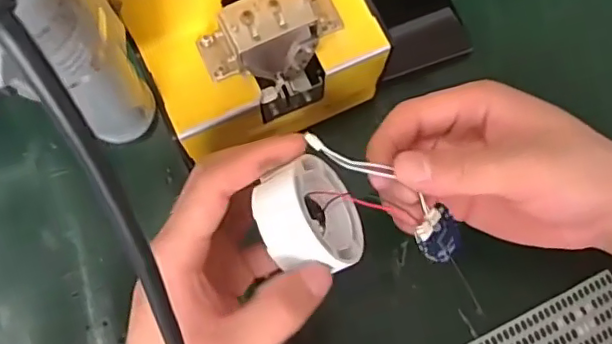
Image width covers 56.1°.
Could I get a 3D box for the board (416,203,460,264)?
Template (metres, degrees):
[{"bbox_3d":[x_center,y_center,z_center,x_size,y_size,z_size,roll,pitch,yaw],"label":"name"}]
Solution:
[{"bbox_3d":[0.064,0.030,0.270,0.024,0.004,0.028,52,55,-18],"label":"board"}]

